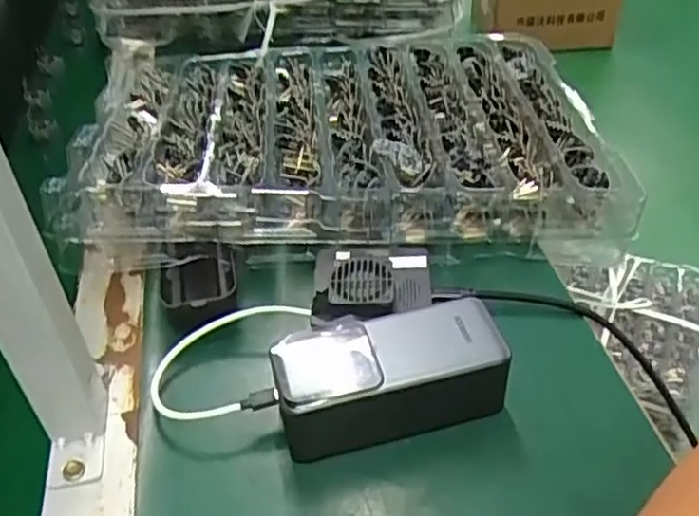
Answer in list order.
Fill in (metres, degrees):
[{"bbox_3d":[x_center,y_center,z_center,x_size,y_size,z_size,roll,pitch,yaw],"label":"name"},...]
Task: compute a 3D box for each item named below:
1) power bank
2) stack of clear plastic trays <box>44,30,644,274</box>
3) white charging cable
[{"bbox_3d":[0.022,0.067,0.407,0.128,0.059,0.060,-10,42,-8],"label":"power bank"},{"bbox_3d":[-0.005,-0.115,0.583,0.415,0.058,0.296,-4,42,-1],"label":"stack of clear plastic trays"},{"bbox_3d":[-0.072,0.068,0.431,0.101,0.027,0.076,-7,42,-5],"label":"white charging cable"}]

